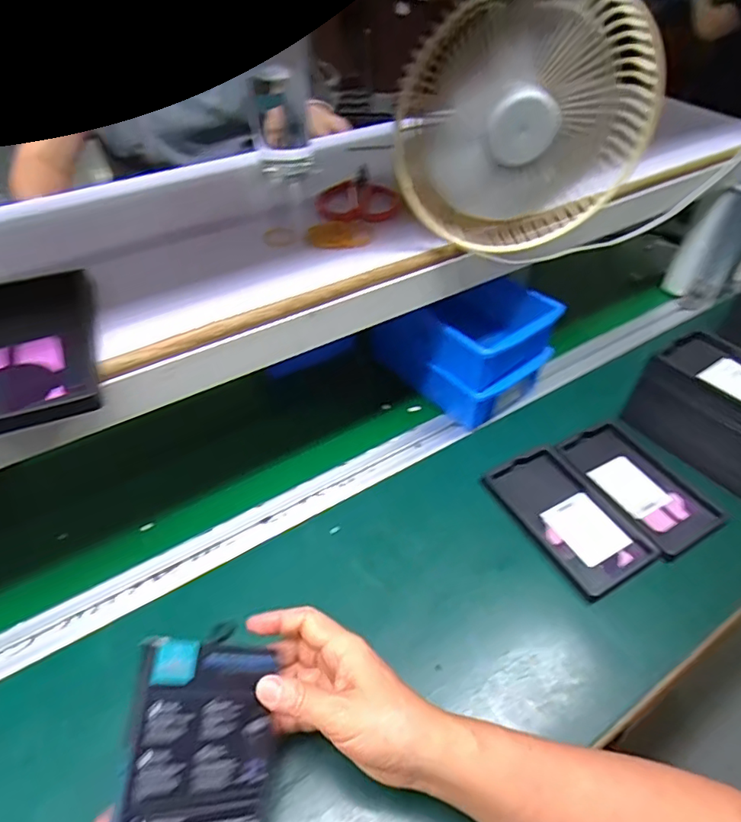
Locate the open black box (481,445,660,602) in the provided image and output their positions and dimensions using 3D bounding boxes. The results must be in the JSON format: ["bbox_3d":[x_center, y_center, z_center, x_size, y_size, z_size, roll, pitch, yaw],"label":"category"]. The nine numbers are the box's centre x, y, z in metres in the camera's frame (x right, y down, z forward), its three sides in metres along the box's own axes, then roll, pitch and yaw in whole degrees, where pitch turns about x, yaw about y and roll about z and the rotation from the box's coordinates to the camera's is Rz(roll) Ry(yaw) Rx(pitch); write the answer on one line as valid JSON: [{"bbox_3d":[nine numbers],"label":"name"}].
[{"bbox_3d":[0.203,0.106,0.555,0.097,0.013,0.159,-22,49,-22],"label":"open black box"}]

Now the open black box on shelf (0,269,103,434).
[{"bbox_3d":[-0.240,-0.046,0.374,0.094,0.012,0.156,-16,47,-16],"label":"open black box on shelf"}]

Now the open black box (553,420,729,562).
[{"bbox_3d":[0.291,0.076,0.585,0.098,0.012,0.160,-21,49,-21],"label":"open black box"}]

